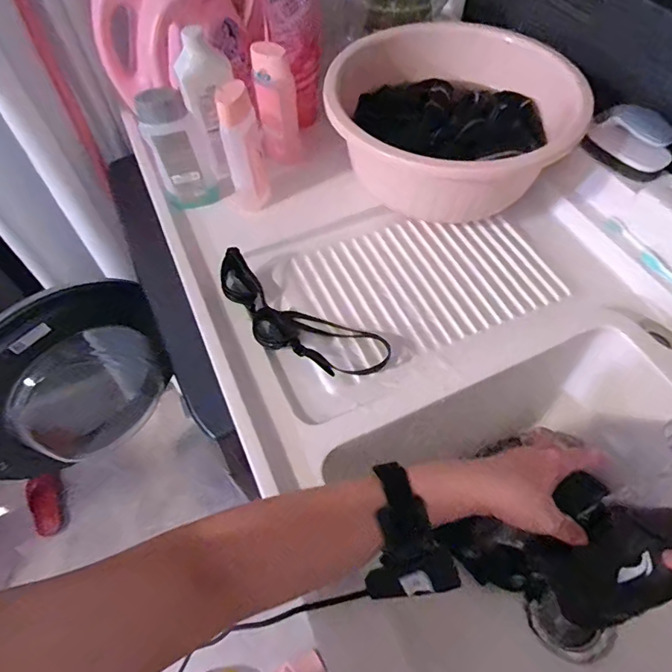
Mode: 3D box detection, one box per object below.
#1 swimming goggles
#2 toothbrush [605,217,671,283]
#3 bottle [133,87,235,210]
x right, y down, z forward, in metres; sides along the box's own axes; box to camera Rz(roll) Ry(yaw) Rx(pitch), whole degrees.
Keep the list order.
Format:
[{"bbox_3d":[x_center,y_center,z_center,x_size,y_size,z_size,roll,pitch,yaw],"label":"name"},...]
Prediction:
[{"bbox_3d":[-0.051,-0.017,0.555,0.232,0.050,0.074,28,63,18],"label":"swimming goggles"},{"bbox_3d":[0.406,-0.088,0.589,0.016,0.016,0.177,-23,58,-14],"label":"toothbrush"},{"bbox_3d":[-0.201,-0.249,0.632,0.091,0.163,0.060,-18,59,-9],"label":"bottle"}]

